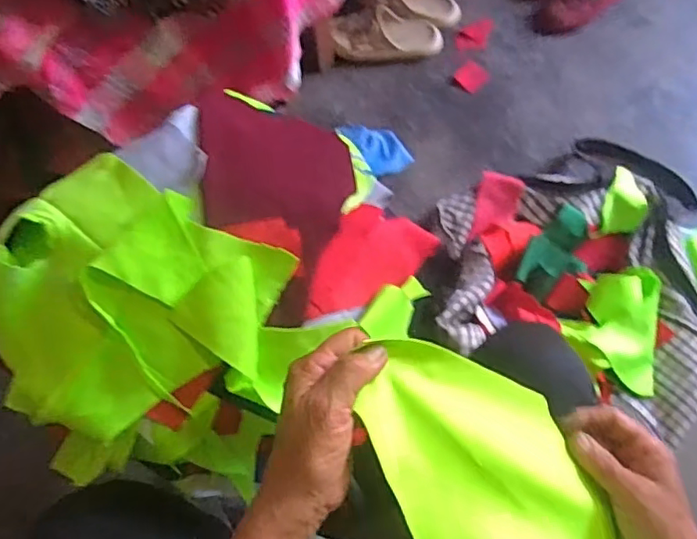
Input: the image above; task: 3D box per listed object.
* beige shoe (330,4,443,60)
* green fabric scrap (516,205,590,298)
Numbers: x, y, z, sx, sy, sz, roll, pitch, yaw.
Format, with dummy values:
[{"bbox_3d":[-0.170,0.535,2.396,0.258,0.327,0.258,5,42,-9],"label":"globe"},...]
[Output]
[{"bbox_3d":[0.074,-0.459,1.163,0.210,0.068,0.086,-7,66,0],"label":"beige shoe"},{"bbox_3d":[0.326,-0.023,0.934,0.142,0.032,0.085,-43,71,-14],"label":"green fabric scrap"}]

